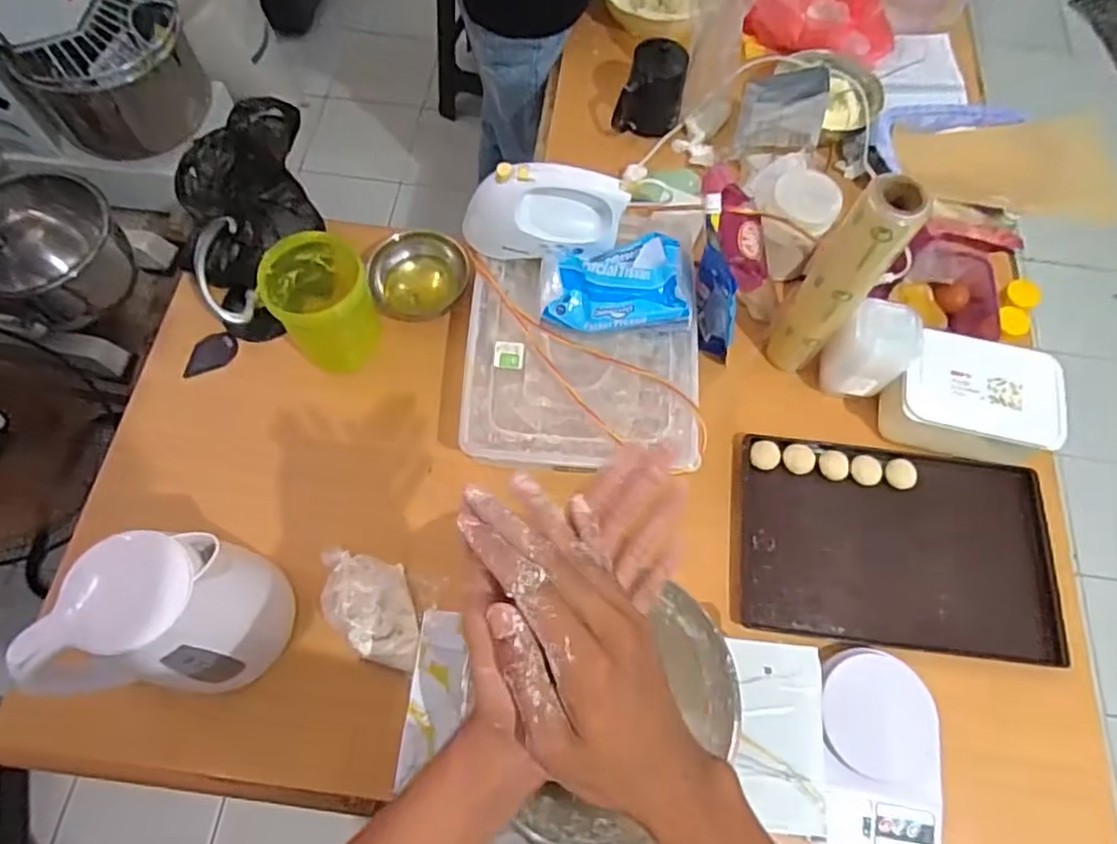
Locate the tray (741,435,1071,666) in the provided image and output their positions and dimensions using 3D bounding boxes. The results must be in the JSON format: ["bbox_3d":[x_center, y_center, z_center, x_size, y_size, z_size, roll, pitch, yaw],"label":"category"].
[{"bbox_3d":[0.408,0.148,0.809,0.365,0.022,0.232,7,67,1],"label":"tray"}]

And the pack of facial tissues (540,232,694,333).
[{"bbox_3d":[0.072,-0.166,0.825,0.185,0.072,0.112,-6,68,-4],"label":"pack of facial tissues"}]

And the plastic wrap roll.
[{"bbox_3d":[0.317,-0.156,0.765,0.063,0.281,0.069,1,67,-2],"label":"plastic wrap roll"}]

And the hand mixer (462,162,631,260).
[{"bbox_3d":[-0.020,-0.253,0.823,0.189,0.105,0.076,-3,68,-3],"label":"hand mixer"}]

